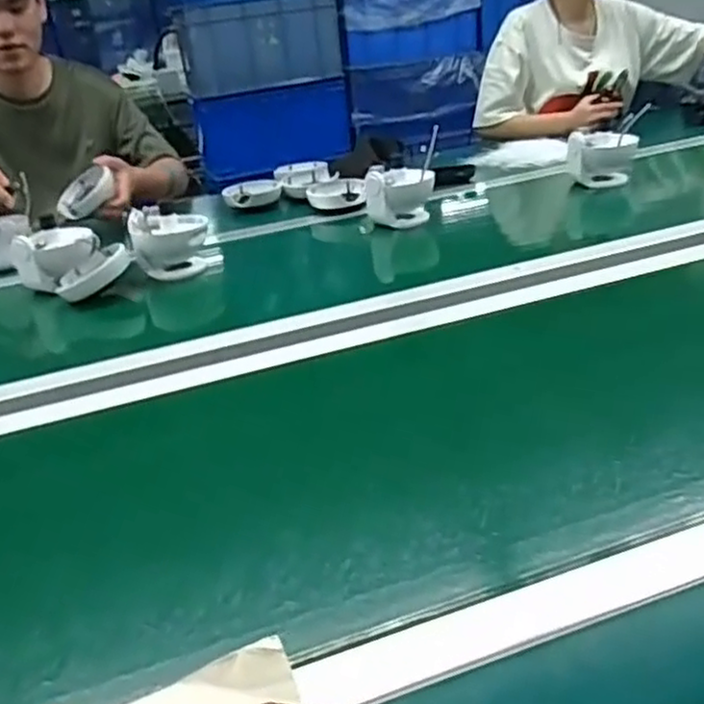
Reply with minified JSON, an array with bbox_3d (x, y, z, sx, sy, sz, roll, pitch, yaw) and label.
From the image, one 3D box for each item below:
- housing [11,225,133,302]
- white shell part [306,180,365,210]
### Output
[{"bbox_3d":[-0.406,-0.131,1.050,0.153,0.077,0.111,17,34,40],"label":"housing"},{"bbox_3d":[-0.027,-0.295,1.336,0.107,0.030,0.105,-4,26,4],"label":"white shell part"}]

